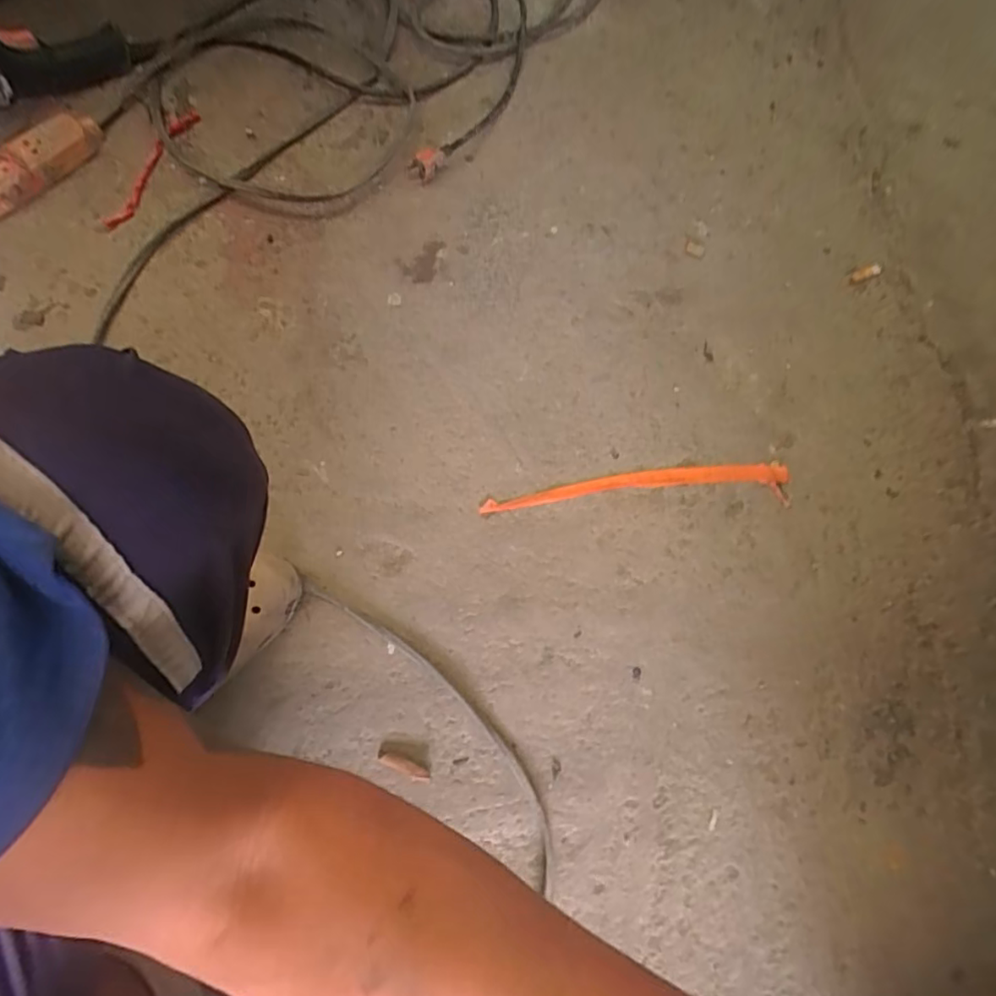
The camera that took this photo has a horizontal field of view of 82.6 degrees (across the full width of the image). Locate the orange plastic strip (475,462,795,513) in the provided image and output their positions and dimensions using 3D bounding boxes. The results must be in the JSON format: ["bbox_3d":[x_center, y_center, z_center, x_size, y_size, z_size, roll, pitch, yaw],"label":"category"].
[{"bbox_3d":[0.150,-0.011,0.621,0.330,0.006,0.044,-2,79,0],"label":"orange plastic strip"}]

